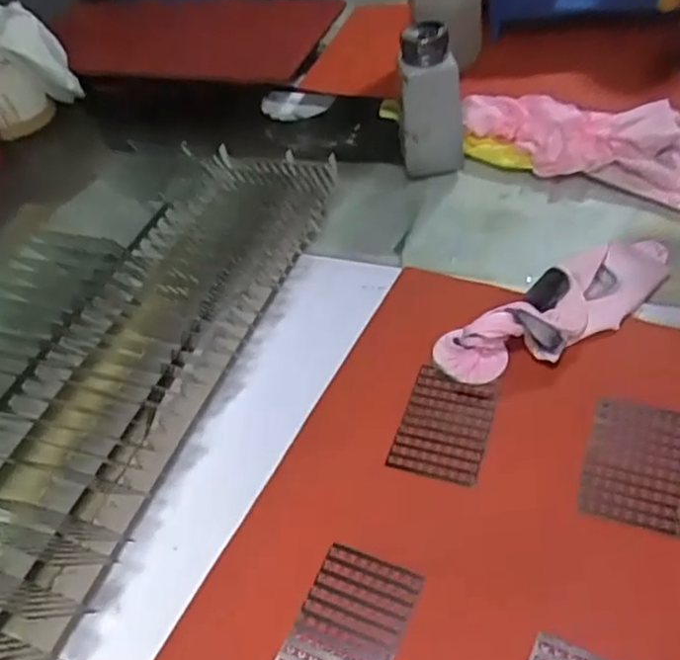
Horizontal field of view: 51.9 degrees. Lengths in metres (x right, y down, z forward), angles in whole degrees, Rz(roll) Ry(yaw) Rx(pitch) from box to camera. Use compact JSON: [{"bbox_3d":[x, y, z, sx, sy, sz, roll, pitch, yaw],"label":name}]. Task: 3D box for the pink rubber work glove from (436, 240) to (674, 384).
[{"bbox_3d":[0.161,-0.024,0.490,0.200,0.033,0.062,-29,49,-17],"label":"pink rubber work glove"}]

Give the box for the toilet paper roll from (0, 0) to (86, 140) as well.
[{"bbox_3d":[-0.378,-0.299,0.813,0.127,0.129,0.106,-27,48,-15],"label":"toilet paper roll"}]

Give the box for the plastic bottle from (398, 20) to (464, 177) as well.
[{"bbox_3d":[0.082,-0.195,0.609,0.052,0.131,0.049,-2,49,9],"label":"plastic bottle"}]

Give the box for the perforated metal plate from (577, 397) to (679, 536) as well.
[{"bbox_3d":[0.177,0.077,0.417,0.057,0.006,0.085,14,51,21],"label":"perforated metal plate"}]

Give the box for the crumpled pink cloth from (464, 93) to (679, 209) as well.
[{"bbox_3d":[0.219,-0.168,0.618,0.228,0.050,0.087,22,55,28],"label":"crumpled pink cloth"}]

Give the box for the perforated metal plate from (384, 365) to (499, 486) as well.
[{"bbox_3d":[0.069,0.061,0.454,0.056,0.006,0.077,10,52,20],"label":"perforated metal plate"}]

